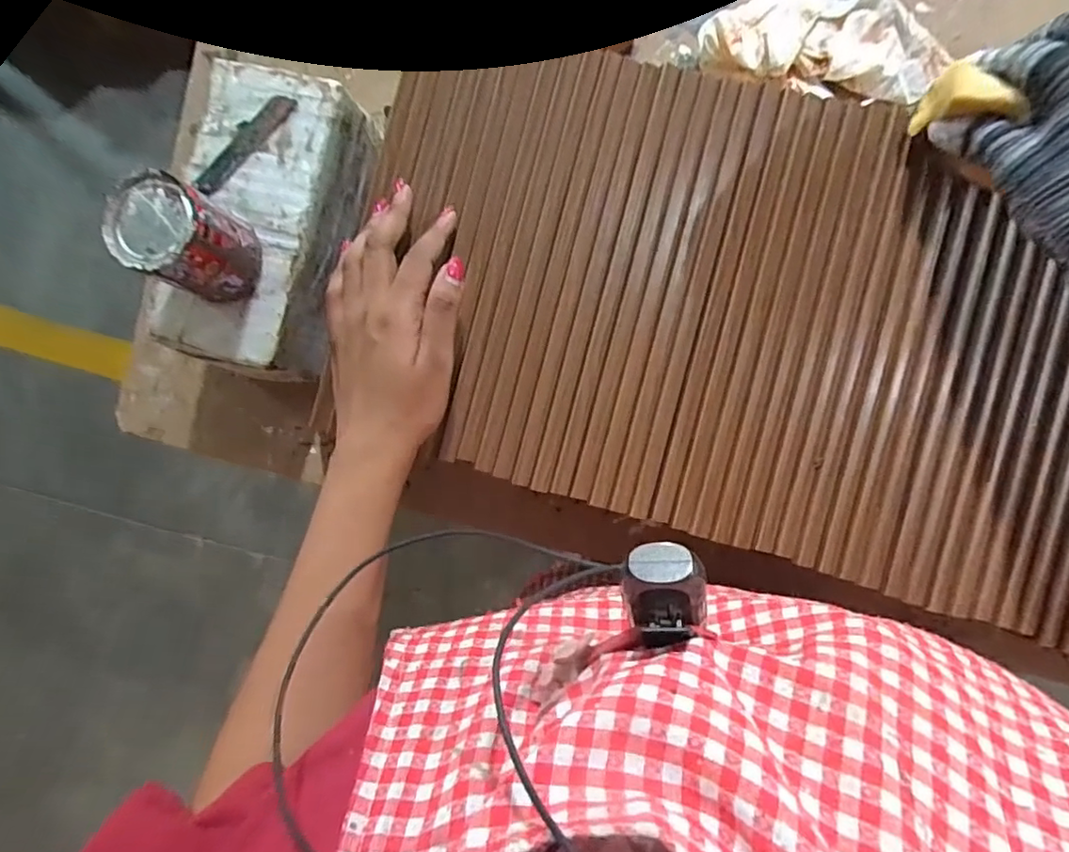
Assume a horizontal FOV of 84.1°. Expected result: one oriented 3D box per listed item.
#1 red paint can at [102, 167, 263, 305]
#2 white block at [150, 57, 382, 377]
[{"bbox_3d":[-0.234,-0.126,0.406,0.065,0.075,0.061,0,89,8],"label":"red paint can"},{"bbox_3d":[-0.212,-0.159,0.471,0.116,0.064,0.220,13,90,6],"label":"white block"}]

